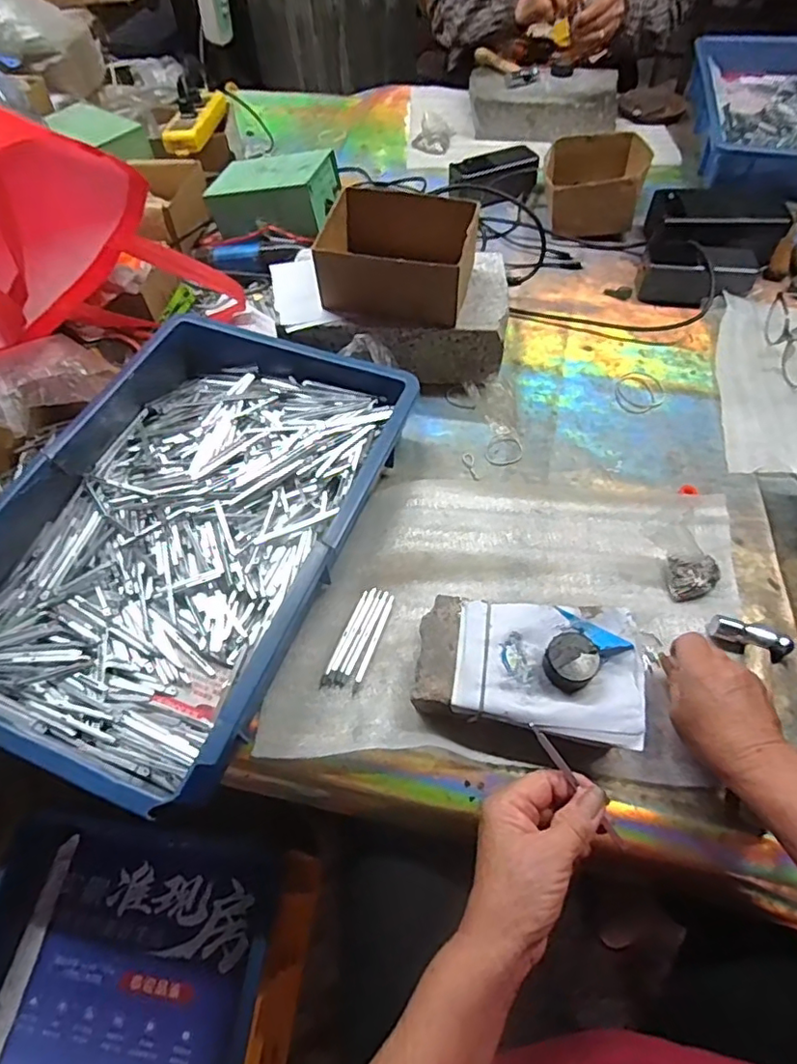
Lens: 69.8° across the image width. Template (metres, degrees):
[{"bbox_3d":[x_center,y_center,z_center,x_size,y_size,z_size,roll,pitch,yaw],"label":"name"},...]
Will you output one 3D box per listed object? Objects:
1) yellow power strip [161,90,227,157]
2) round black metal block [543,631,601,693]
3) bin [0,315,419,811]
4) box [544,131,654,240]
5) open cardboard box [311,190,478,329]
[{"bbox_3d":[-0.306,-0.631,0.877,0.052,0.028,0.165,9,58,8],"label":"yellow power strip"},{"bbox_3d":[0.130,0.097,0.432,0.039,0.020,0.038,-1,57,2],"label":"round black metal block"},{"bbox_3d":[-0.190,-0.012,0.526,0.290,0.075,0.434,18,60,13],"label":"bin"},{"bbox_3d":[0.280,-0.496,0.823,0.134,0.072,0.149,5,58,6],"label":"box"},{"bbox_3d":[0.001,-0.293,0.606,0.158,0.078,0.122,7,58,7],"label":"open cardboard box"}]

